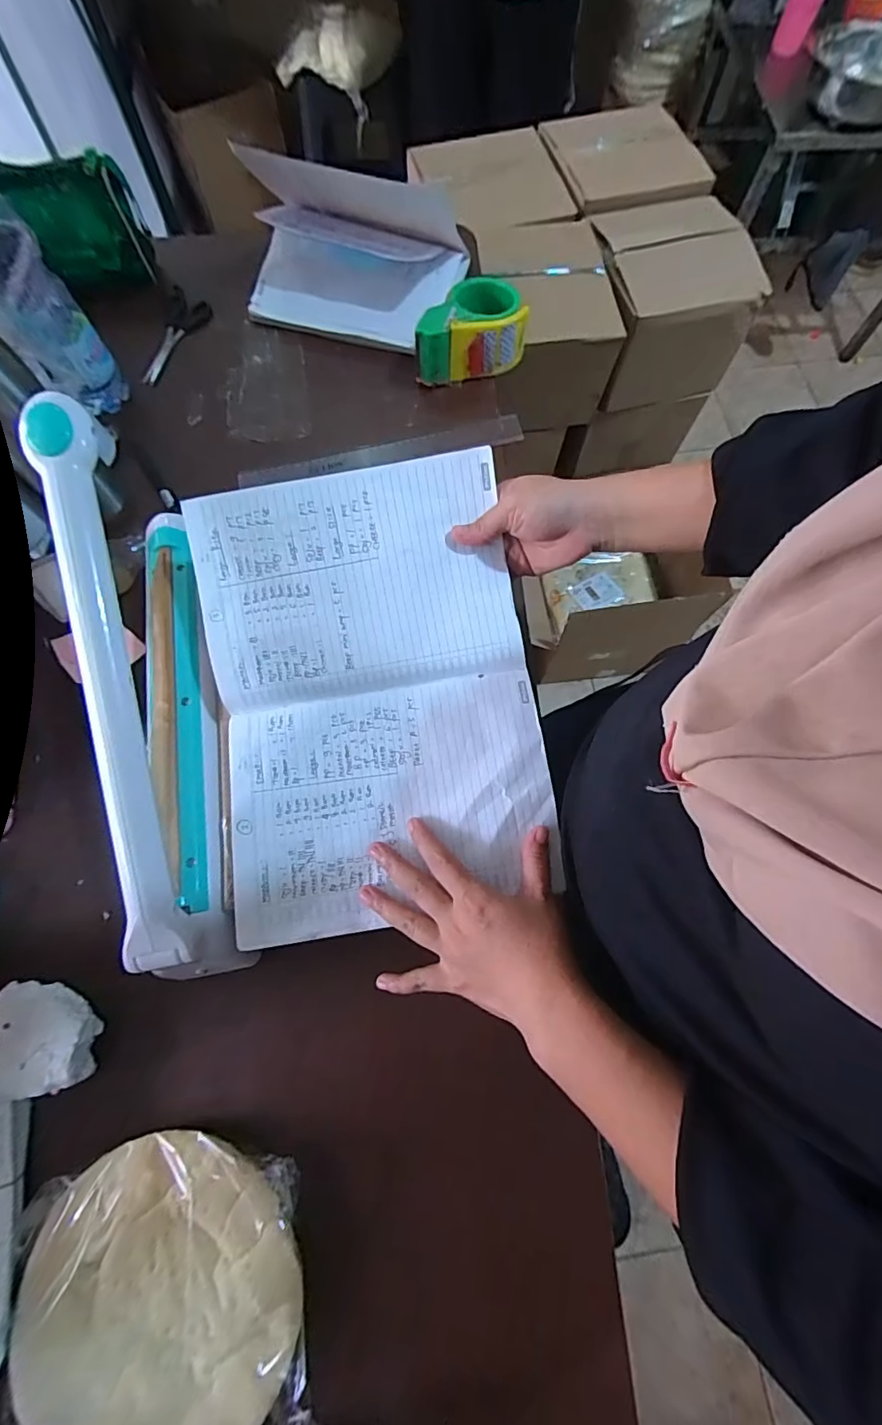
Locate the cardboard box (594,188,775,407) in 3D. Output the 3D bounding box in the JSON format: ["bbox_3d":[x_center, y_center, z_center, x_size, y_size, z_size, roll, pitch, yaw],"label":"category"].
[{"bbox_3d":[0.355,-0.681,0.857,0.225,0.178,0.223,-17,73,-6],"label":"cardboard box"}]

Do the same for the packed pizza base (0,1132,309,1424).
[{"bbox_3d":[-0.194,0.405,0.348,0.190,0.014,0.179,-7,72,-3],"label":"packed pizza base"}]

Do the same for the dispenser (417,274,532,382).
[{"bbox_3d":[0.029,-0.455,0.606,0.132,0.057,0.087,-14,73,-5],"label":"dispenser"}]

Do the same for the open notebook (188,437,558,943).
[{"bbox_3d":[-0.052,-0.021,0.386,0.240,0.084,0.328,-11,72,-4],"label":"open notebook"}]

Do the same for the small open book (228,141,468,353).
[{"bbox_3d":[-0.109,-0.566,0.606,0.234,0.131,0.155,15,72,4],"label":"small open book"}]

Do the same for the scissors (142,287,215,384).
[{"bbox_3d":[-0.335,-0.473,0.646,0.054,0.015,0.140,15,76,-3],"label":"scissors"}]

